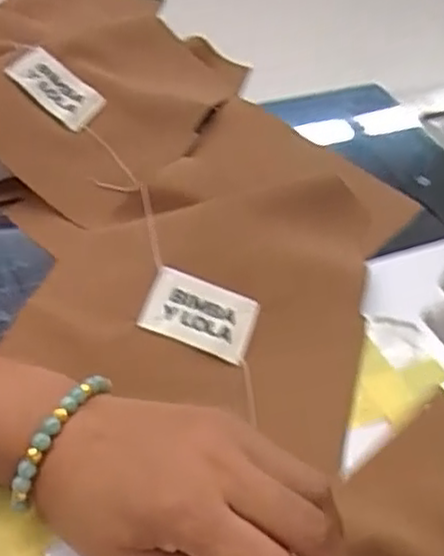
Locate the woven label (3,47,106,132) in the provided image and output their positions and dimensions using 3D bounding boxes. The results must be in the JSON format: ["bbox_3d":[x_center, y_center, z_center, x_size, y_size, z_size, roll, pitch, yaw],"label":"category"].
[{"bbox_3d":[-0.113,-0.129,0.487,0.062,0.007,0.033,38,62,-11],"label":"woven label"}]

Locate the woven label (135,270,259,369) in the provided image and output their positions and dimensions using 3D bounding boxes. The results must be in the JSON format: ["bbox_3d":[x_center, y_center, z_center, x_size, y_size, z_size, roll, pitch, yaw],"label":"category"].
[{"bbox_3d":[-0.012,0.020,0.399,0.061,0.004,0.040,21,60,2],"label":"woven label"}]

